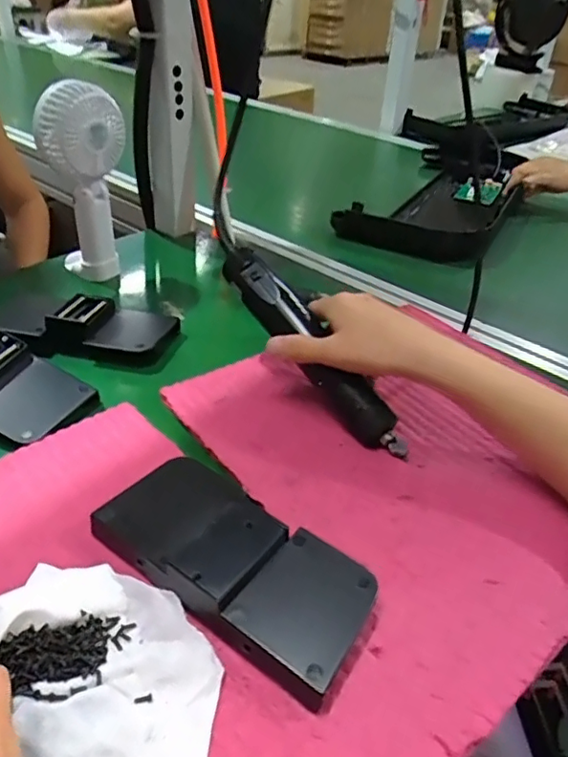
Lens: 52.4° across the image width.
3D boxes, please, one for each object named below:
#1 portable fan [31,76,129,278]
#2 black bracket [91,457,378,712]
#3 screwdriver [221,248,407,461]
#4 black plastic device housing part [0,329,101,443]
[{"bbox_3d":[-0.200,-0.194,0.593,0.081,0.190,0.051,-6,38,-14],"label":"portable fan"},{"bbox_3d":[-0.029,0.099,0.328,0.159,0.025,0.072,26,41,26],"label":"black bracket"},{"bbox_3d":[0.021,-0.025,0.459,0.034,0.030,0.214,-28,70,-30],"label":"screwdriver"},{"bbox_3d":[-0.208,0.005,0.442,0.104,0.013,0.072,35,48,4],"label":"black plastic device housing part"}]

